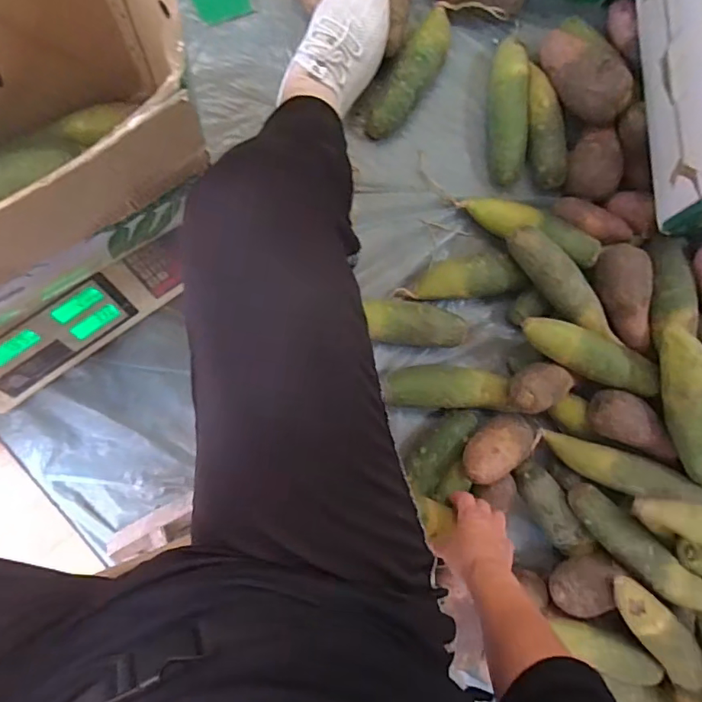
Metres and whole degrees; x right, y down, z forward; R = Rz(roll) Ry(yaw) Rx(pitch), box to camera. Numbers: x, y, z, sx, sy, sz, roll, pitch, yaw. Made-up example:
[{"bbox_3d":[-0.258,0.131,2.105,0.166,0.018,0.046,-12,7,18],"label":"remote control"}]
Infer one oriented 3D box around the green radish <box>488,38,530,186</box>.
[{"bbox_3d":[0.220,-0.339,0.699,0.051,0.055,0.204,0,92,-10],"label":"green radish"}]

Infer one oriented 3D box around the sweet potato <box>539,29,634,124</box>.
[{"bbox_3d":[0.315,-0.383,0.666,0.073,0.062,0.152,-35,79,-7],"label":"sweet potato"}]

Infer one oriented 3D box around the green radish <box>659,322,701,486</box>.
[{"bbox_3d":[0.435,0.071,0.623,0.050,0.051,0.211,-22,95,-8],"label":"green radish"}]

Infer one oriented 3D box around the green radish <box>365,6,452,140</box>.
[{"bbox_3d":[0.084,-0.378,0.675,0.055,0.044,0.194,29,87,-9],"label":"green radish"}]

